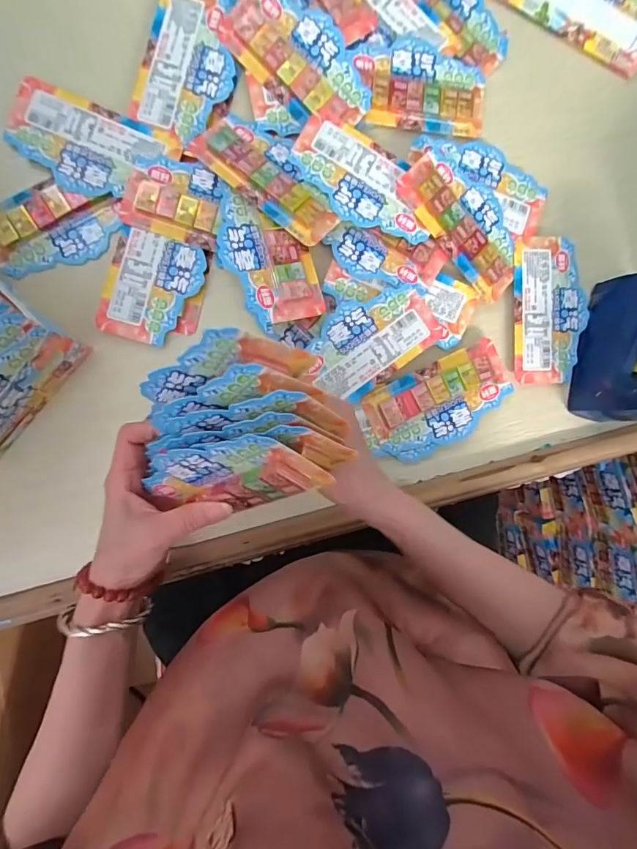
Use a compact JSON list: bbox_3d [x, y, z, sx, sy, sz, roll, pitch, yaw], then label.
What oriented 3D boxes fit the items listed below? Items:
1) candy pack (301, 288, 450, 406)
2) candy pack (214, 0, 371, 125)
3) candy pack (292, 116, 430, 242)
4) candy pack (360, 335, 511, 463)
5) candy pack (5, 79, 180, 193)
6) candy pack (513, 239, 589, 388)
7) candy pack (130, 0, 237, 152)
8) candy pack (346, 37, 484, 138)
[{"bbox_3d":[0.050,-0.081,0.408,0.137,0.007,0.076,-36,94,-5],"label":"candy pack"},{"bbox_3d":[-0.014,-0.339,0.393,0.144,0.016,0.075,40,86,-5],"label":"candy pack"},{"bbox_3d":[0.043,-0.223,0.401,0.138,0.016,0.077,29,87,-6],"label":"candy pack"},{"bbox_3d":[0.123,-0.022,0.419,0.142,0.010,0.077,-27,93,-6],"label":"candy pack"},{"bbox_3d":[-0.203,-0.246,0.382,0.136,0.006,0.078,21,88,-6],"label":"candy pack"},{"bbox_3d":[0.237,-0.115,0.436,0.079,0.007,0.143,-2,90,-6],"label":"candy pack"},{"bbox_3d":[-0.118,-0.329,0.389,0.078,0.007,0.140,13,89,-6],"label":"candy pack"},{"bbox_3d":[0.100,-0.327,0.410,0.127,0.009,0.077,1,90,-6],"label":"candy pack"}]

